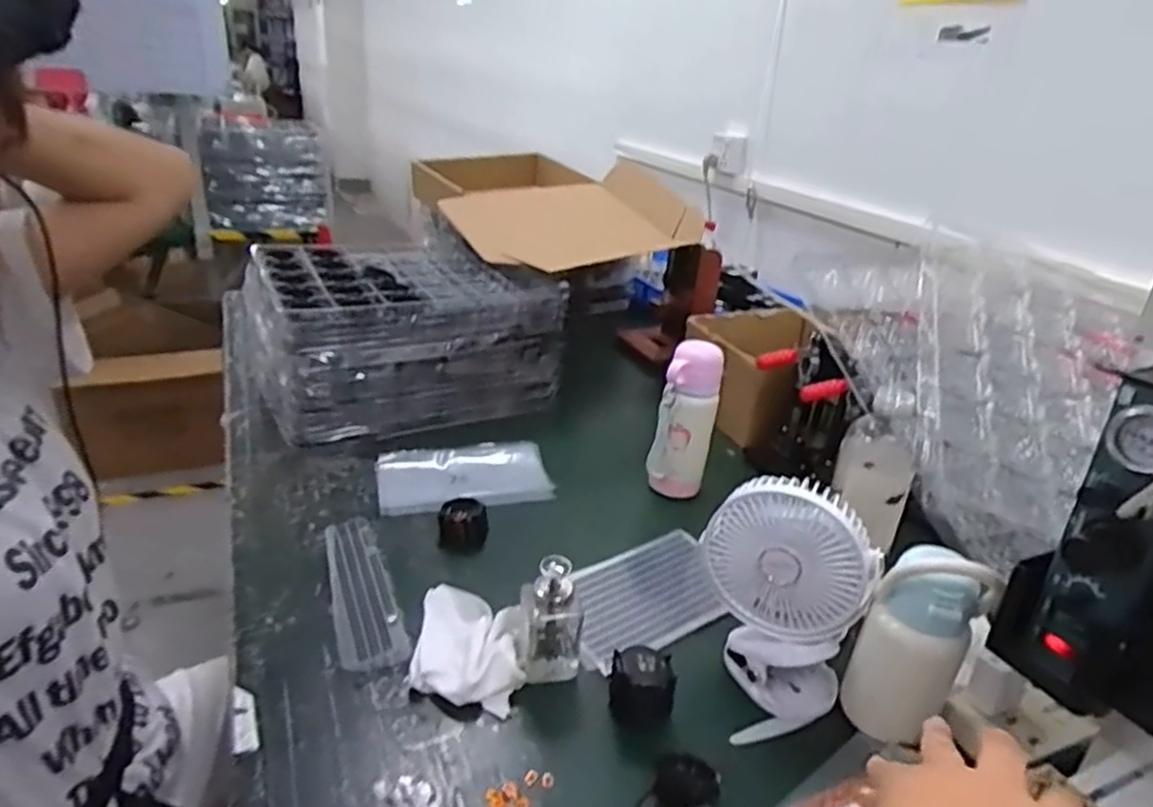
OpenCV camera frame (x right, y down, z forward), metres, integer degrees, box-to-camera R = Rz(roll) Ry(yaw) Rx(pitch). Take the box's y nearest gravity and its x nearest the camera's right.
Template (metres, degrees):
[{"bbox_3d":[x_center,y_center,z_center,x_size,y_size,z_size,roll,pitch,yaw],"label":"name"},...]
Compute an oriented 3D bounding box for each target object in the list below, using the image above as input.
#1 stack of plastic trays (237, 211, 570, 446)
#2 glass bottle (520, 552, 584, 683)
[{"bbox_3d":[-0.314,-0.134,1.228,0.436,0.205,0.410,-12,29,-31],"label":"stack of plastic trays"},{"bbox_3d":[-0.025,0.195,0.668,0.062,0.110,0.052,4,25,0],"label":"glass bottle"}]

